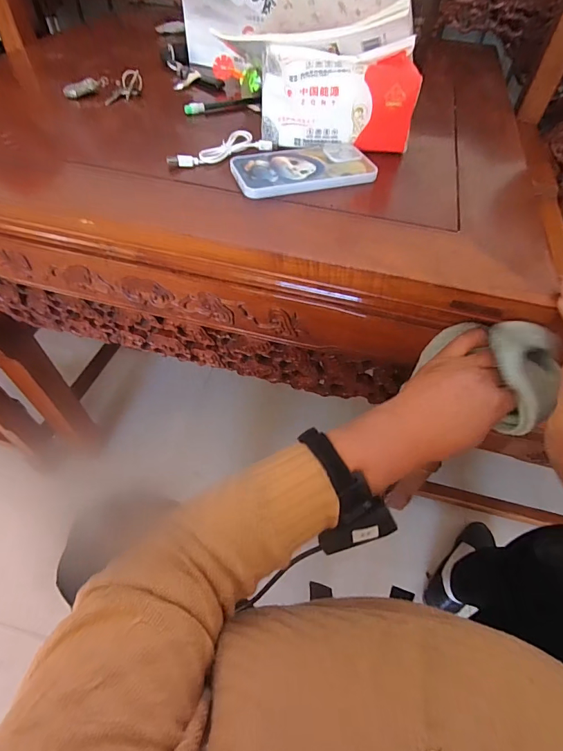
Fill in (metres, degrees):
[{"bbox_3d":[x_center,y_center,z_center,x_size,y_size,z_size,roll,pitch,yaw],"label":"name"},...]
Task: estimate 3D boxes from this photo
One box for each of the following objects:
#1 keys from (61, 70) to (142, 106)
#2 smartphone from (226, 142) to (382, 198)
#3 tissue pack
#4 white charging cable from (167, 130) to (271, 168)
[{"bbox_3d":[-0.248,-0.406,0.540,0.082,0.021,0.068,16,54,9],"label":"keys"},{"bbox_3d":[0.022,-0.232,0.432,0.151,0.014,0.087,-17,56,-15],"label":"smartphone"},{"bbox_3d":[0.062,-0.327,0.455,0.179,0.075,0.092,-1,53,-4],"label":"tissue pack"},{"bbox_3d":[-0.073,-0.263,0.449,0.122,0.012,0.037,-24,58,-20],"label":"white charging cable"}]

